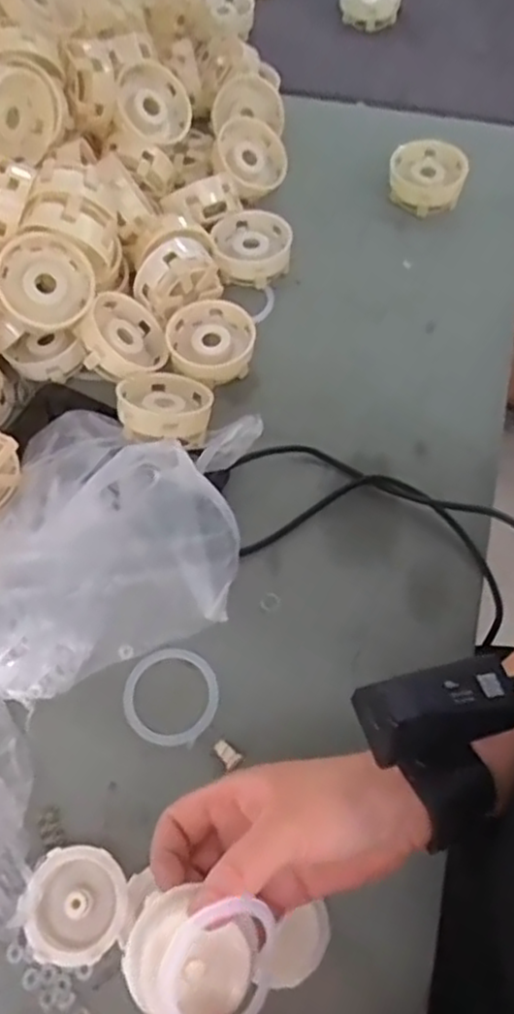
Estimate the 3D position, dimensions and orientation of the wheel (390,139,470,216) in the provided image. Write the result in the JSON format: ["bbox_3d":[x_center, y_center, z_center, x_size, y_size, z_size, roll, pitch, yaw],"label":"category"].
[{"bbox_3d":[0.154,-0.303,0.643,0.065,0.034,0.061,0,61,0],"label":"wheel"}]

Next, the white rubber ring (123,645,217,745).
[{"bbox_3d":[-0.053,0.117,0.440,0.057,0.005,0.058,0,61,0],"label":"white rubber ring"}]

